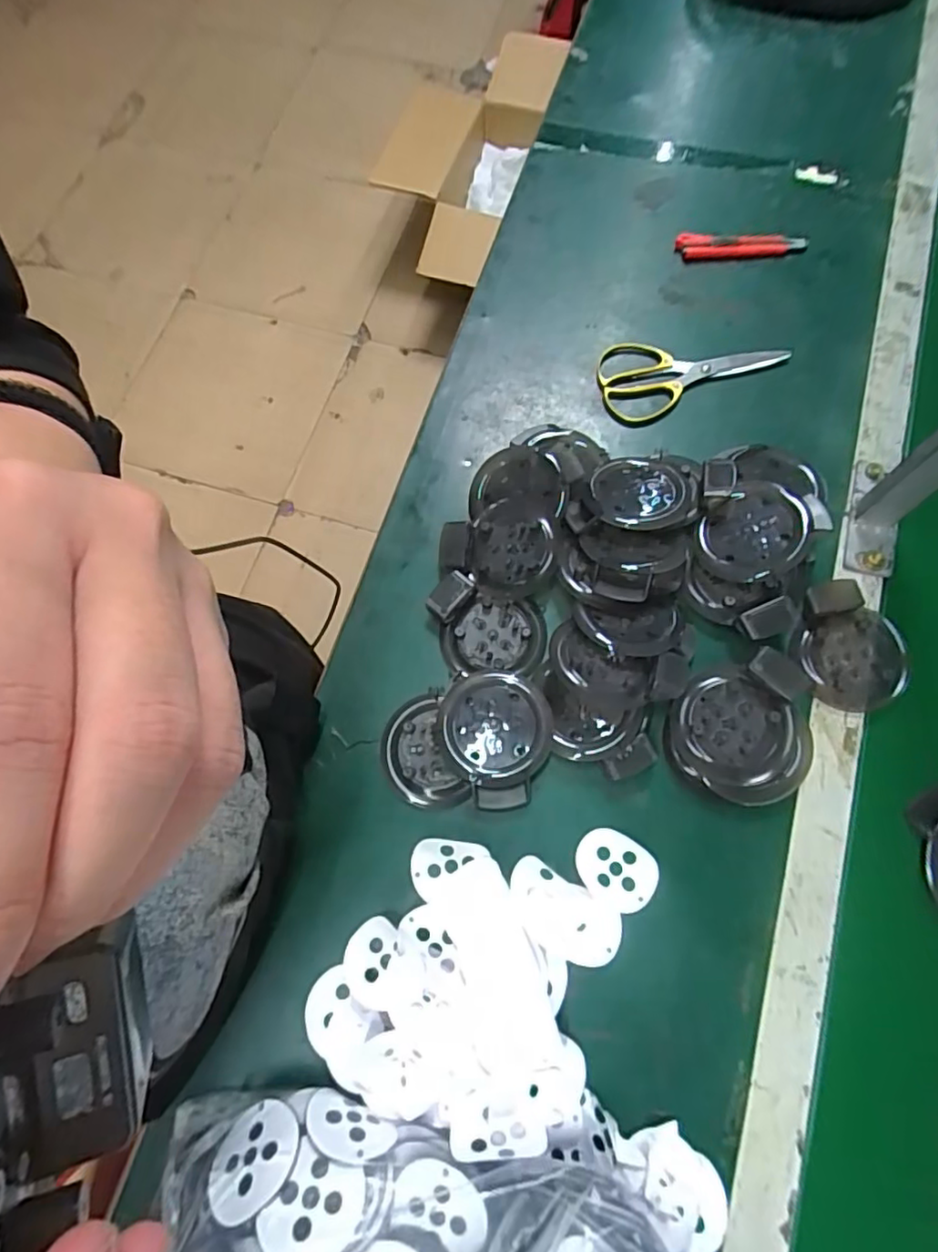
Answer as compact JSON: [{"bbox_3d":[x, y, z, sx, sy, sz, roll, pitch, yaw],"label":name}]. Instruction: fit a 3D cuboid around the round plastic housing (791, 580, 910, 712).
[{"bbox_3d":[0.311,0.018,0.493,0.080,0.022,0.096,18,73,8],"label":"round plastic housing"}]

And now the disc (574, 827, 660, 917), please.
[{"bbox_3d":[0.110,0.182,0.456,0.061,0.006,0.051,41,77,14],"label":"disc"}]

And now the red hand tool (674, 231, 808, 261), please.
[{"bbox_3d":[0.292,-0.405,0.647,0.136,0.016,0.032,0,71,2],"label":"red hand tool"}]

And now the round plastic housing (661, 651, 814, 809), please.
[{"bbox_3d":[0.207,0.080,0.462,0.094,0.047,0.102,-1,71,2],"label":"round plastic housing"}]

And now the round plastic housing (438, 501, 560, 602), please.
[{"bbox_3d":[0.026,-0.069,0.535,0.101,0.023,0.088,10,72,6],"label":"round plastic housing"}]

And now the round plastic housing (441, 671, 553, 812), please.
[{"bbox_3d":[0.022,0.090,0.487,0.085,0.023,0.107,-1,71,2],"label":"round plastic housing"}]

